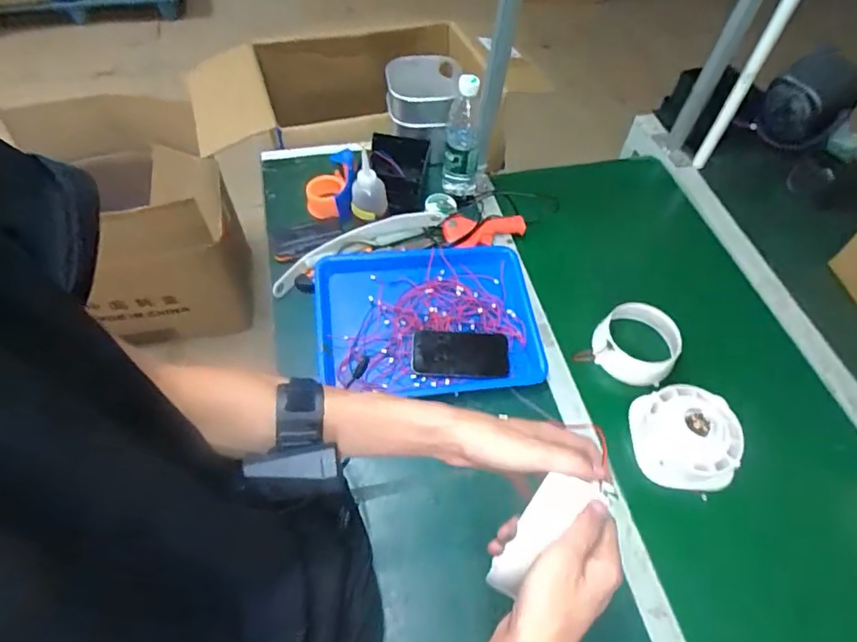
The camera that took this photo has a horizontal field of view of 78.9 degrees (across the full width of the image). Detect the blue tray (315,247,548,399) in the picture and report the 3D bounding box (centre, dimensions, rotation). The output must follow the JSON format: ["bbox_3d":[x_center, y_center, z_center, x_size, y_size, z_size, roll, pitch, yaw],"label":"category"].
[{"bbox_3d":[0.000,-0.004,0.814,0.341,0.043,0.249,-2,55,-5],"label":"blue tray"}]

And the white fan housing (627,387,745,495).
[{"bbox_3d":[0.363,0.159,0.729,0.150,0.058,0.139,8,55,3],"label":"white fan housing"}]

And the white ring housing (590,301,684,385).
[{"bbox_3d":[0.329,0.035,0.821,0.119,0.073,0.115,1,55,-2],"label":"white ring housing"}]

